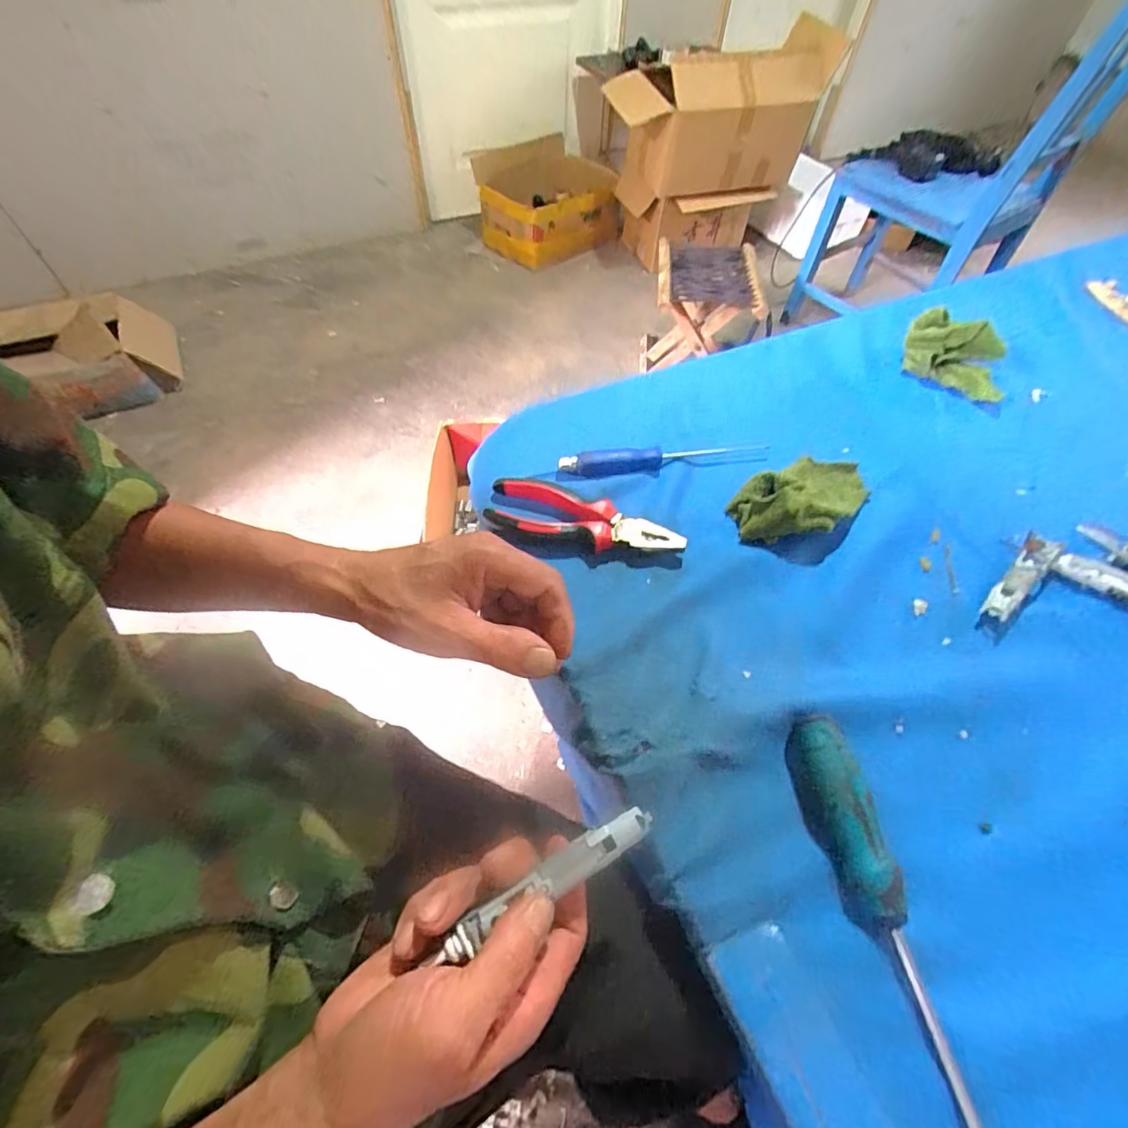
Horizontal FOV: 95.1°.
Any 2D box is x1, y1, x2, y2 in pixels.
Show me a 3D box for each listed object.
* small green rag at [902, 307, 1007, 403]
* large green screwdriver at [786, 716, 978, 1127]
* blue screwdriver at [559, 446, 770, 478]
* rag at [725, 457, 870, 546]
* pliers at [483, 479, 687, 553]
[{"bbox_3d":[0.413,-0.219,0.539,0.104,0.050,0.054,32,61,20],"label":"small green rag"},{"bbox_3d":[0.172,0.199,0.255,0.032,0.030,0.240,-10,56,-8],"label":"large green screwdriver"},{"bbox_3d":[0.093,-0.094,0.465,0.192,0.015,0.024,-7,56,-5],"label":"blue screwdriver"},{"bbox_3d":[0.203,-0.059,0.431,0.134,0.038,0.069,-29,61,-19],"label":"rag"},{"bbox_3d":[0.016,-0.036,0.420,0.160,0.024,0.050,10,56,6],"label":"pliers"}]

